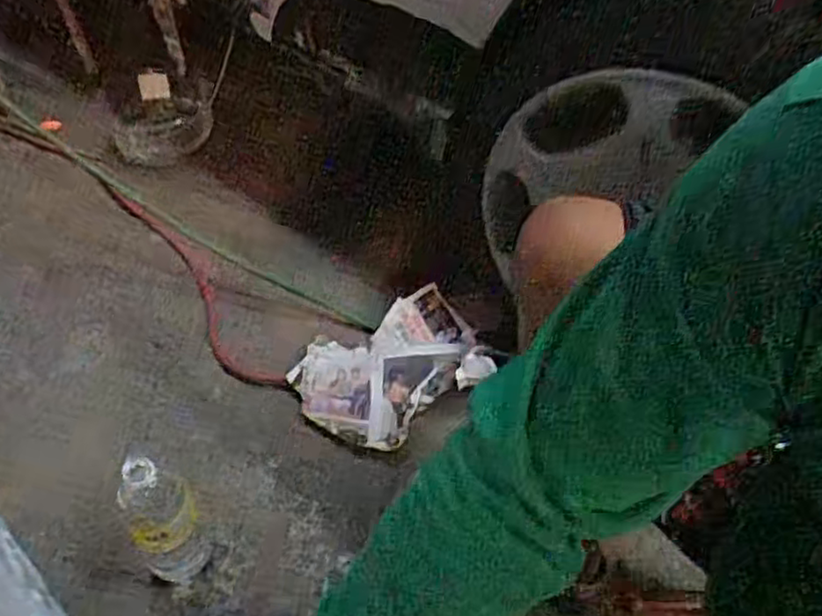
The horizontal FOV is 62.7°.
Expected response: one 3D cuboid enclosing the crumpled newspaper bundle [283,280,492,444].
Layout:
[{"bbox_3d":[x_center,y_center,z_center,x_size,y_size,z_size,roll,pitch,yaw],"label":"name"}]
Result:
[{"bbox_3d":[-0.028,0.093,1.079,0.304,0.068,0.232,-21,53,-20],"label":"crumpled newspaper bundle"}]

